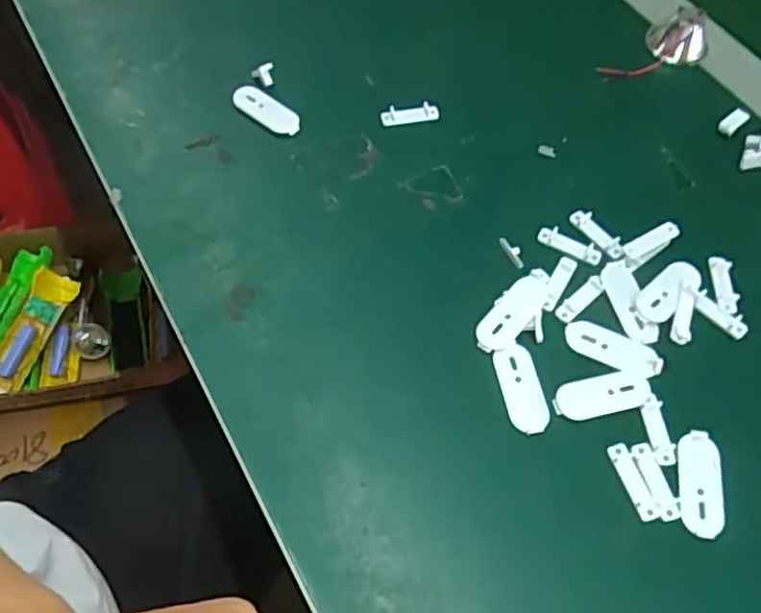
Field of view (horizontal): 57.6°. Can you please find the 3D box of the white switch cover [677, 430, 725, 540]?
[{"bbox_3d":[0.152,0.083,0.328,0.022,0.004,0.050,10,59,4],"label":"white switch cover"}]

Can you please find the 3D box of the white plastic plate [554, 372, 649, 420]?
[{"bbox_3d":[0.112,0.045,0.349,0.050,0.004,0.020,-11,60,-8],"label":"white plastic plate"}]

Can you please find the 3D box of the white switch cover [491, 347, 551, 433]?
[{"bbox_3d":[0.071,0.041,0.351,0.021,0.004,0.045,-8,59,-7],"label":"white switch cover"}]

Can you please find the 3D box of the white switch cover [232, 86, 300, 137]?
[{"bbox_3d":[-0.071,-0.123,0.433,0.047,0.006,0.018,34,64,17],"label":"white switch cover"}]

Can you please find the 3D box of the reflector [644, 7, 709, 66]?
[{"bbox_3d":[0.207,-0.187,0.477,0.041,0.026,0.022,26,61,13],"label":"reflector"}]

